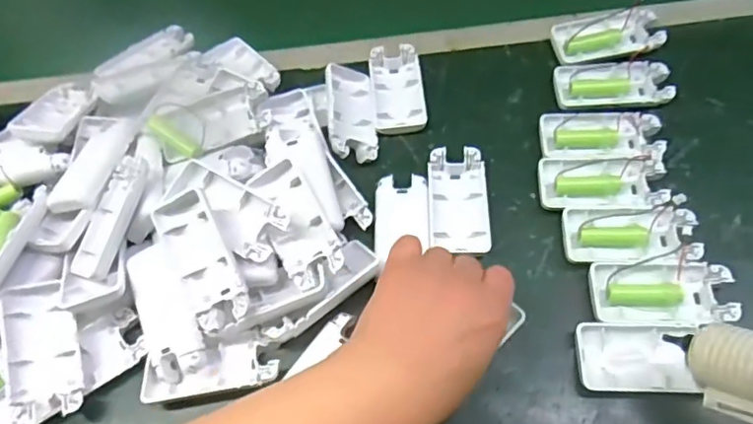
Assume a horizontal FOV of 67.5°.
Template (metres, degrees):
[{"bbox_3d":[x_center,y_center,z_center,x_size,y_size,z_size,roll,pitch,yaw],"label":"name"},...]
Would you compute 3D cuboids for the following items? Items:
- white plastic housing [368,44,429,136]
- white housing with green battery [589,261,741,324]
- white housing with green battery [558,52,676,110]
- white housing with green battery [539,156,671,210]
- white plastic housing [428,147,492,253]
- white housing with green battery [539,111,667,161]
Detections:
[{"bbox_3d":[0.019,-0.111,0.512,0.044,0.012,0.092,-6,63,1],"label":"white plastic housing"},{"bbox_3d":[0.201,0.058,0.400,0.093,0.016,0.044,-2,63,3],"label":"white housing with green battery"},{"bbox_3d":[0.205,-0.110,0.488,0.094,0.014,0.046,-4,63,2],"label":"white housing with green battery"},{"bbox_3d":[0.178,-0.021,0.444,0.095,0.016,0.047,-2,63,3],"label":"white housing with green battery"},{"bbox_3d":[0.065,-0.009,0.449,0.047,0.014,0.091,0,63,4],"label":"white plastic housing"},{"bbox_3d":[0.184,-0.061,0.462,0.094,0.019,0.048,0,63,4],"label":"white housing with green battery"}]

